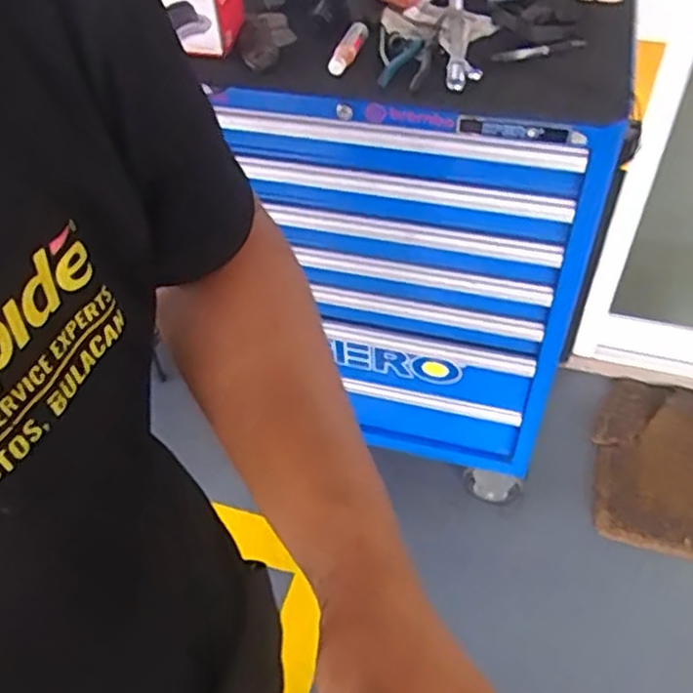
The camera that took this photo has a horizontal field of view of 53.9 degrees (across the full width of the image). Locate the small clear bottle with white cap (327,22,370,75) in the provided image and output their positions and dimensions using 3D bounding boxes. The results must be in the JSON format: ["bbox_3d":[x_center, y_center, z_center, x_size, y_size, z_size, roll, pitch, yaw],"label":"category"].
[{"bbox_3d":[0.004,-0.390,0.891,0.023,0.024,0.090,21,54,14],"label":"small clear bottle with white cap"}]

